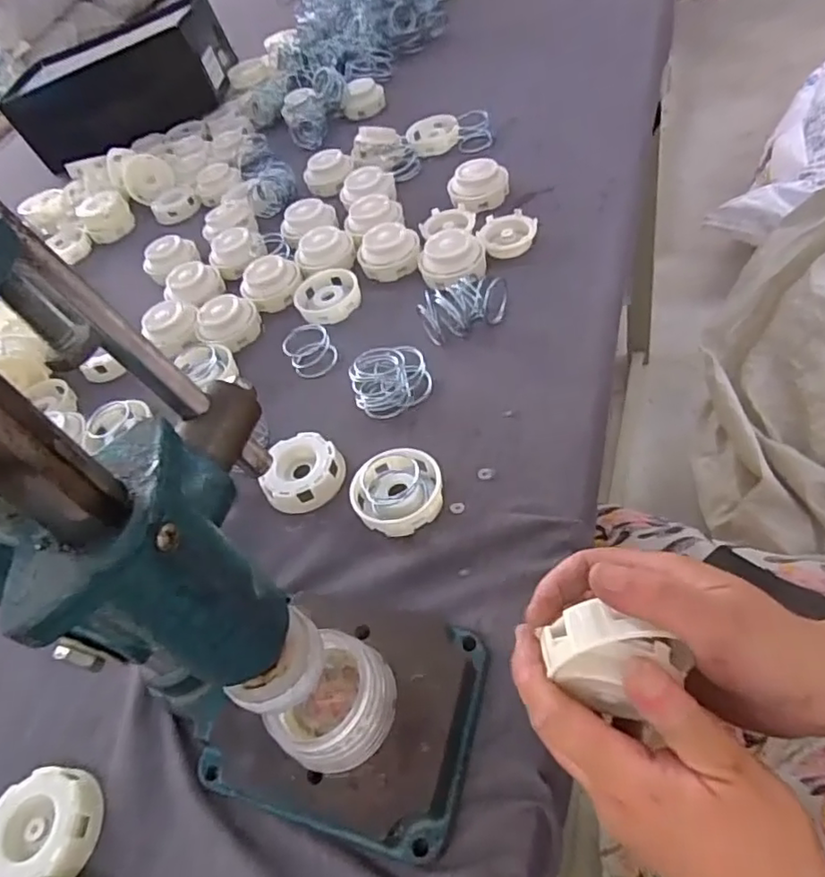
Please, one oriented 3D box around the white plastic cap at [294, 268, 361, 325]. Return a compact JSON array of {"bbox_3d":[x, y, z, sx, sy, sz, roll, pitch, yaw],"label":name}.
[{"bbox_3d":[-0.087,-0.146,0.622,0.064,0.024,0.068,-1,51,1],"label":"white plastic cap"}]

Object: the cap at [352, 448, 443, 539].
[{"bbox_3d":[-0.012,0.039,0.443,0.064,0.021,0.064,-1,51,1],"label":"cap"}]

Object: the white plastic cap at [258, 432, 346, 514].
[{"bbox_3d":[-0.088,0.023,0.474,0.061,0.021,0.065,-1,51,1],"label":"white plastic cap"}]

